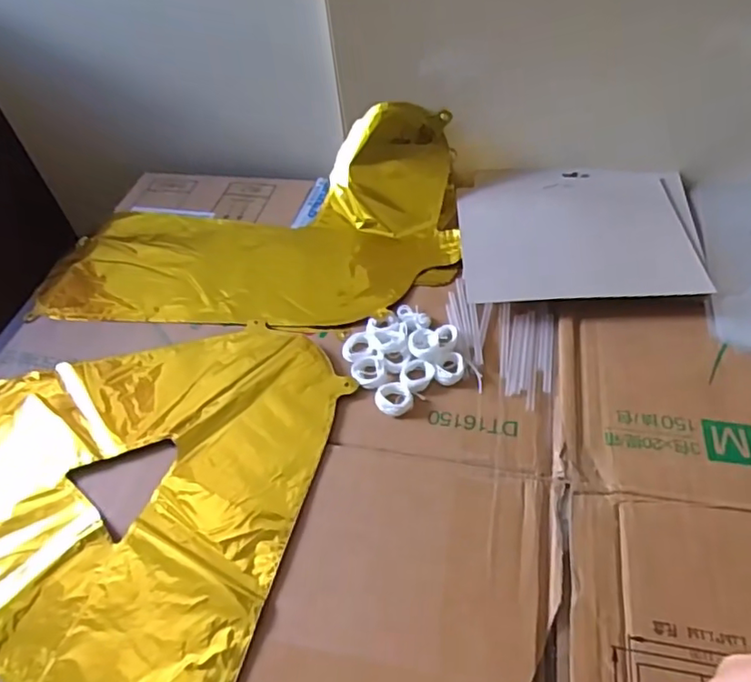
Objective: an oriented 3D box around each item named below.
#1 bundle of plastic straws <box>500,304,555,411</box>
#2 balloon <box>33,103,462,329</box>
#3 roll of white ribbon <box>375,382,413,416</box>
[{"bbox_3d":[0.117,0.008,0.452,0.041,0.004,0.098,3,49,9],"label":"bundle of plastic straws"},{"bbox_3d":[-0.120,-0.109,0.547,0.389,0.080,0.214,-1,48,6],"label":"balloon"},{"bbox_3d":[0.014,0.042,0.430,0.026,0.006,0.027,-3,48,3],"label":"roll of white ribbon"}]

